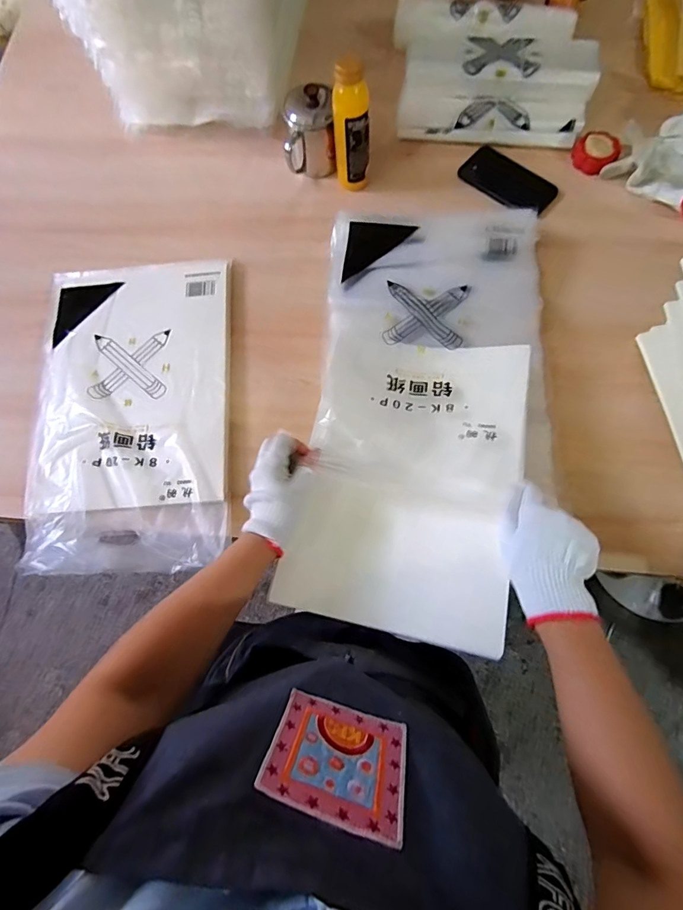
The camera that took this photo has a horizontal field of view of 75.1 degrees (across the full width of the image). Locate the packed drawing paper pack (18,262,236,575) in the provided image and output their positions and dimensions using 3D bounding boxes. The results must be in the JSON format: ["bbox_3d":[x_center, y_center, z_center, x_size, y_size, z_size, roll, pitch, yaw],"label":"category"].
[{"bbox_3d":[-0.291,-0.073,0.620,0.278,0.032,0.453,-4,75,0],"label":"packed drawing paper pack"}]

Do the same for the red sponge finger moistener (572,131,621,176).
[{"bbox_3d":[0.403,-0.481,0.705,0.065,0.026,0.062,-1,74,3],"label":"red sponge finger moistener"}]

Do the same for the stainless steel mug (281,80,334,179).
[{"bbox_3d":[-0.049,-0.502,0.696,0.075,0.105,0.071,-1,74,3],"label":"stainless steel mug"}]

